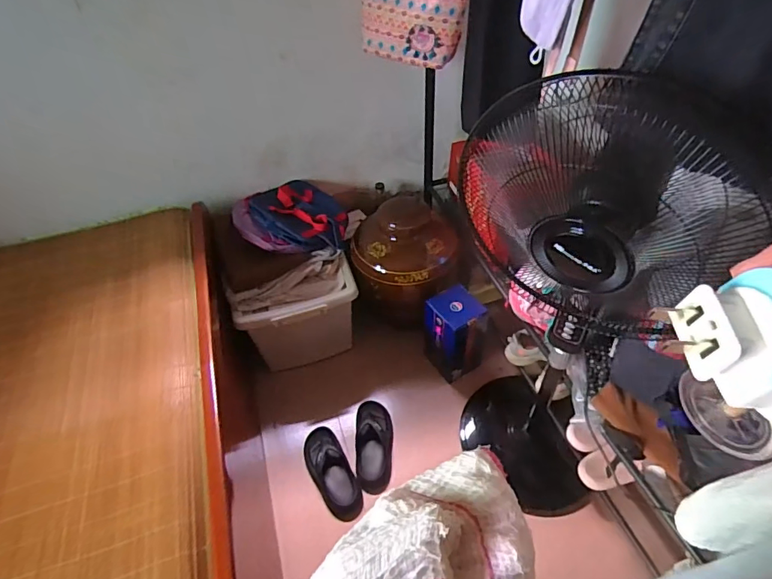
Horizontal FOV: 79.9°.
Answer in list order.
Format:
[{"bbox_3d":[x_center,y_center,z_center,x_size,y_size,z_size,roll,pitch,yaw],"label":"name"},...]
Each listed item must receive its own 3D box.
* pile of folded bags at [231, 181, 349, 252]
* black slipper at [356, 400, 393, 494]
[{"bbox_3d":[-0.312,-0.247,1.507,0.339,0.104,0.332,-2,47,2],"label":"pile of folded bags"},{"bbox_3d":[-0.035,0.452,1.364,0.111,0.071,0.278,-5,47,0],"label":"black slipper"}]

